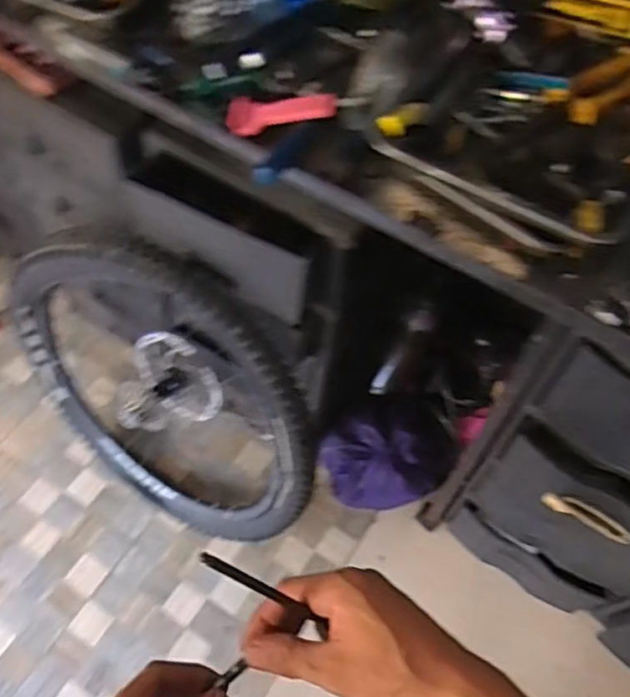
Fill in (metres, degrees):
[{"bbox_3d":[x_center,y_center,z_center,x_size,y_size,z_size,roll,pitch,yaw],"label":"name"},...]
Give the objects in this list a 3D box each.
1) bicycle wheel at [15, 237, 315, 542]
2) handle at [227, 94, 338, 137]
[{"bbox_3d":[-0.292,0.092,1.236,0.665,0.657,0.083,30,46,16],"label":"bicycle wheel"},{"bbox_3d":[-0.040,-0.283,0.799,0.134,0.023,0.040,-3,59,14],"label":"handle"}]

